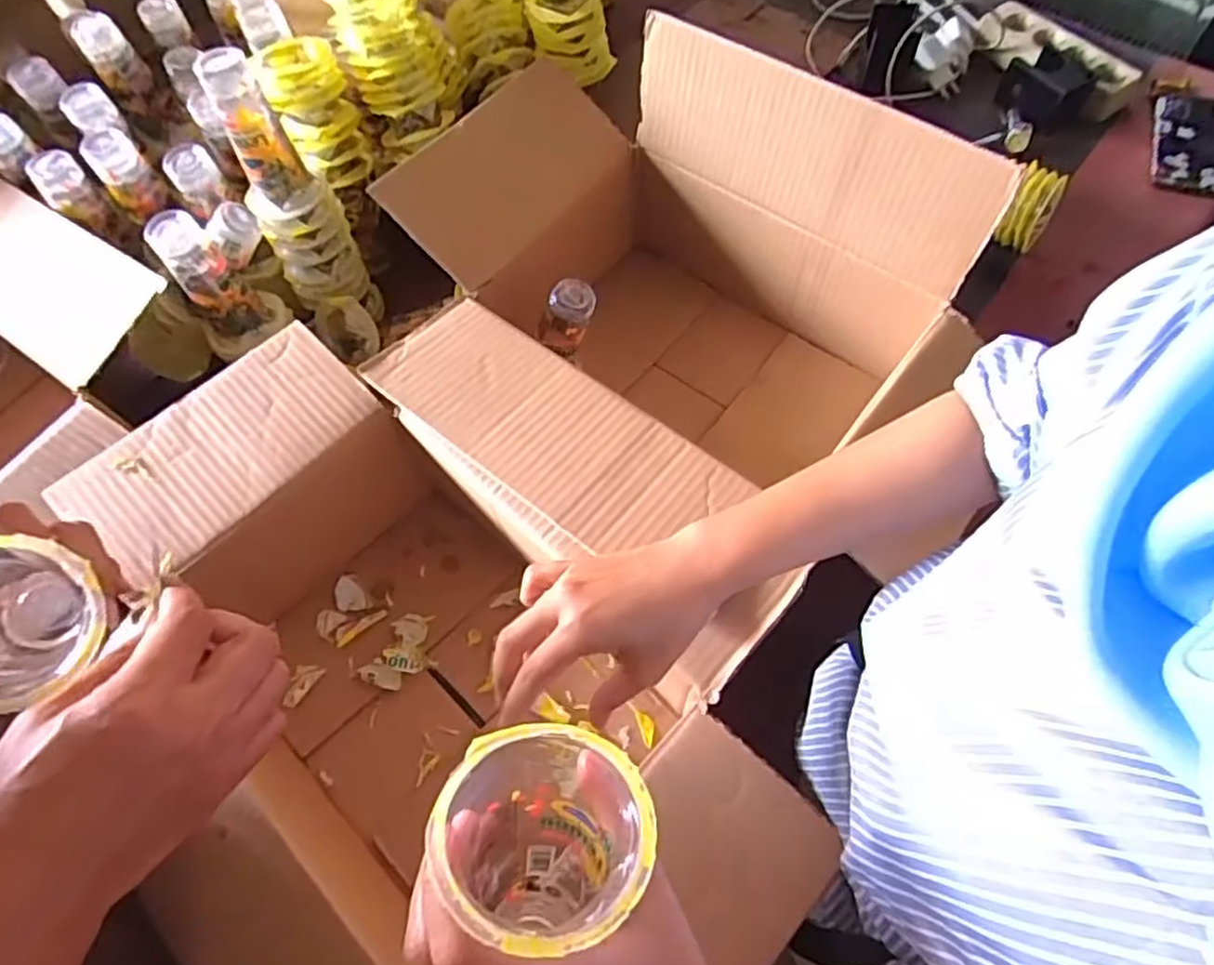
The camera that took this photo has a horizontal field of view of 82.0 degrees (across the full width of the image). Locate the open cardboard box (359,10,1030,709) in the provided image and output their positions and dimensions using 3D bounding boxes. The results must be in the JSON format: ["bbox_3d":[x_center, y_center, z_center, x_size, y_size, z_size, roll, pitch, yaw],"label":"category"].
[{"bbox_3d":[0.034,-0.124,0.597,0.426,0.241,0.388,35,71,18],"label":"open cardboard box"}]

